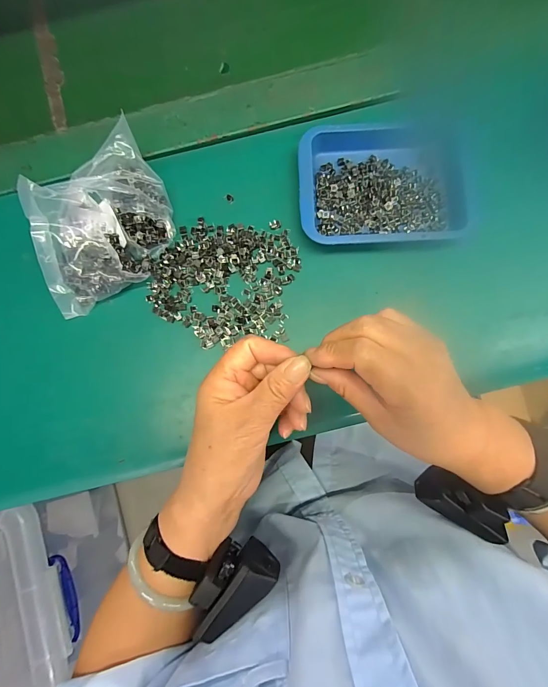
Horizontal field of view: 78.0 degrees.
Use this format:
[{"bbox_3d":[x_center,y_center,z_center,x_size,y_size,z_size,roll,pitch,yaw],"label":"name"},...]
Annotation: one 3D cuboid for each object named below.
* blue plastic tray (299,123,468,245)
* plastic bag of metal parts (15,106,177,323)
[{"bbox_3d":[0.104,-0.152,0.322,0.158,0.022,0.122,-2,80,1],"label":"blue plastic tray"},{"bbox_3d":[-0.152,-0.104,0.294,0.090,0.078,0.165,38,85,6],"label":"plastic bag of metal parts"}]

